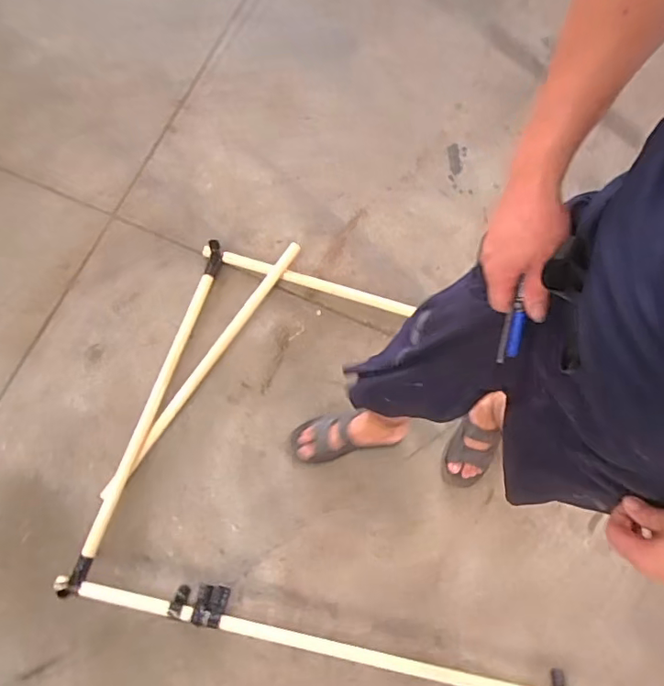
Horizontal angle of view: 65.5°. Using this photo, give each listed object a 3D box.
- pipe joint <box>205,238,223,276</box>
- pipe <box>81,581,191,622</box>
[{"bbox_3d":[-0.299,-0.219,1.312,0.038,0.030,0.090,13,111,4],"label":"pipe joint"},{"bbox_3d":[-0.429,0.567,1.134,0.248,0.028,0.027,14,78,-1],"label":"pipe"}]

